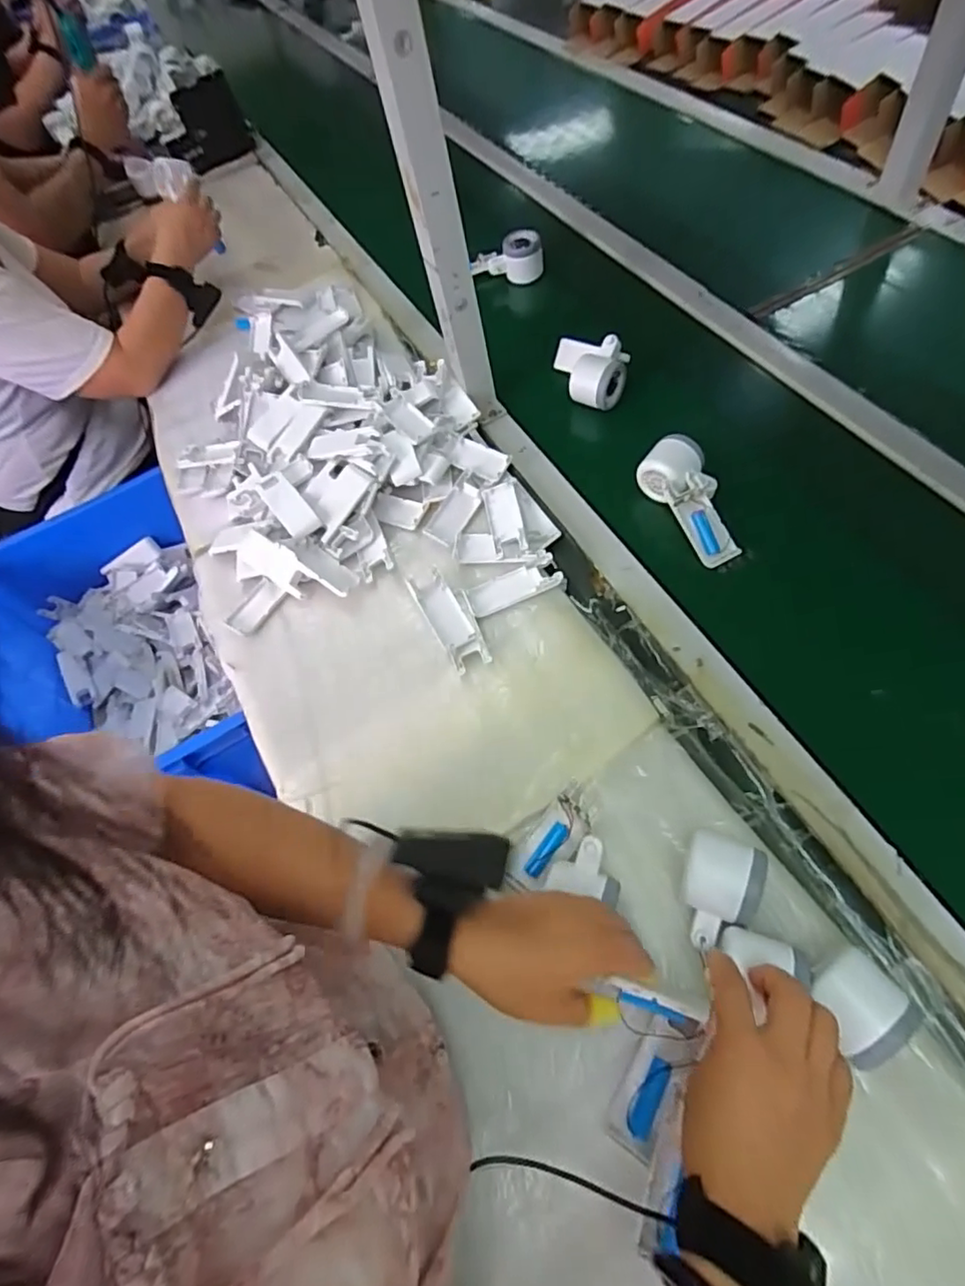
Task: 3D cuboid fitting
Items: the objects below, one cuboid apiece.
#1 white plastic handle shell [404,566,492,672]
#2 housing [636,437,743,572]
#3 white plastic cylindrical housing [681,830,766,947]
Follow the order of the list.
[{"bbox_3d":[-0.031,-0.023,0.645,0.048,0.030,0.122,-27,60,-12],"label":"white plastic handle shell"},{"bbox_3d":[0.227,-0.151,0.659,0.066,0.052,0.150,-19,73,-7],"label":"housing"},{"bbox_3d":[0.182,0.191,0.462,0.057,0.052,0.082,14,64,19],"label":"white plastic cylindrical housing"}]

